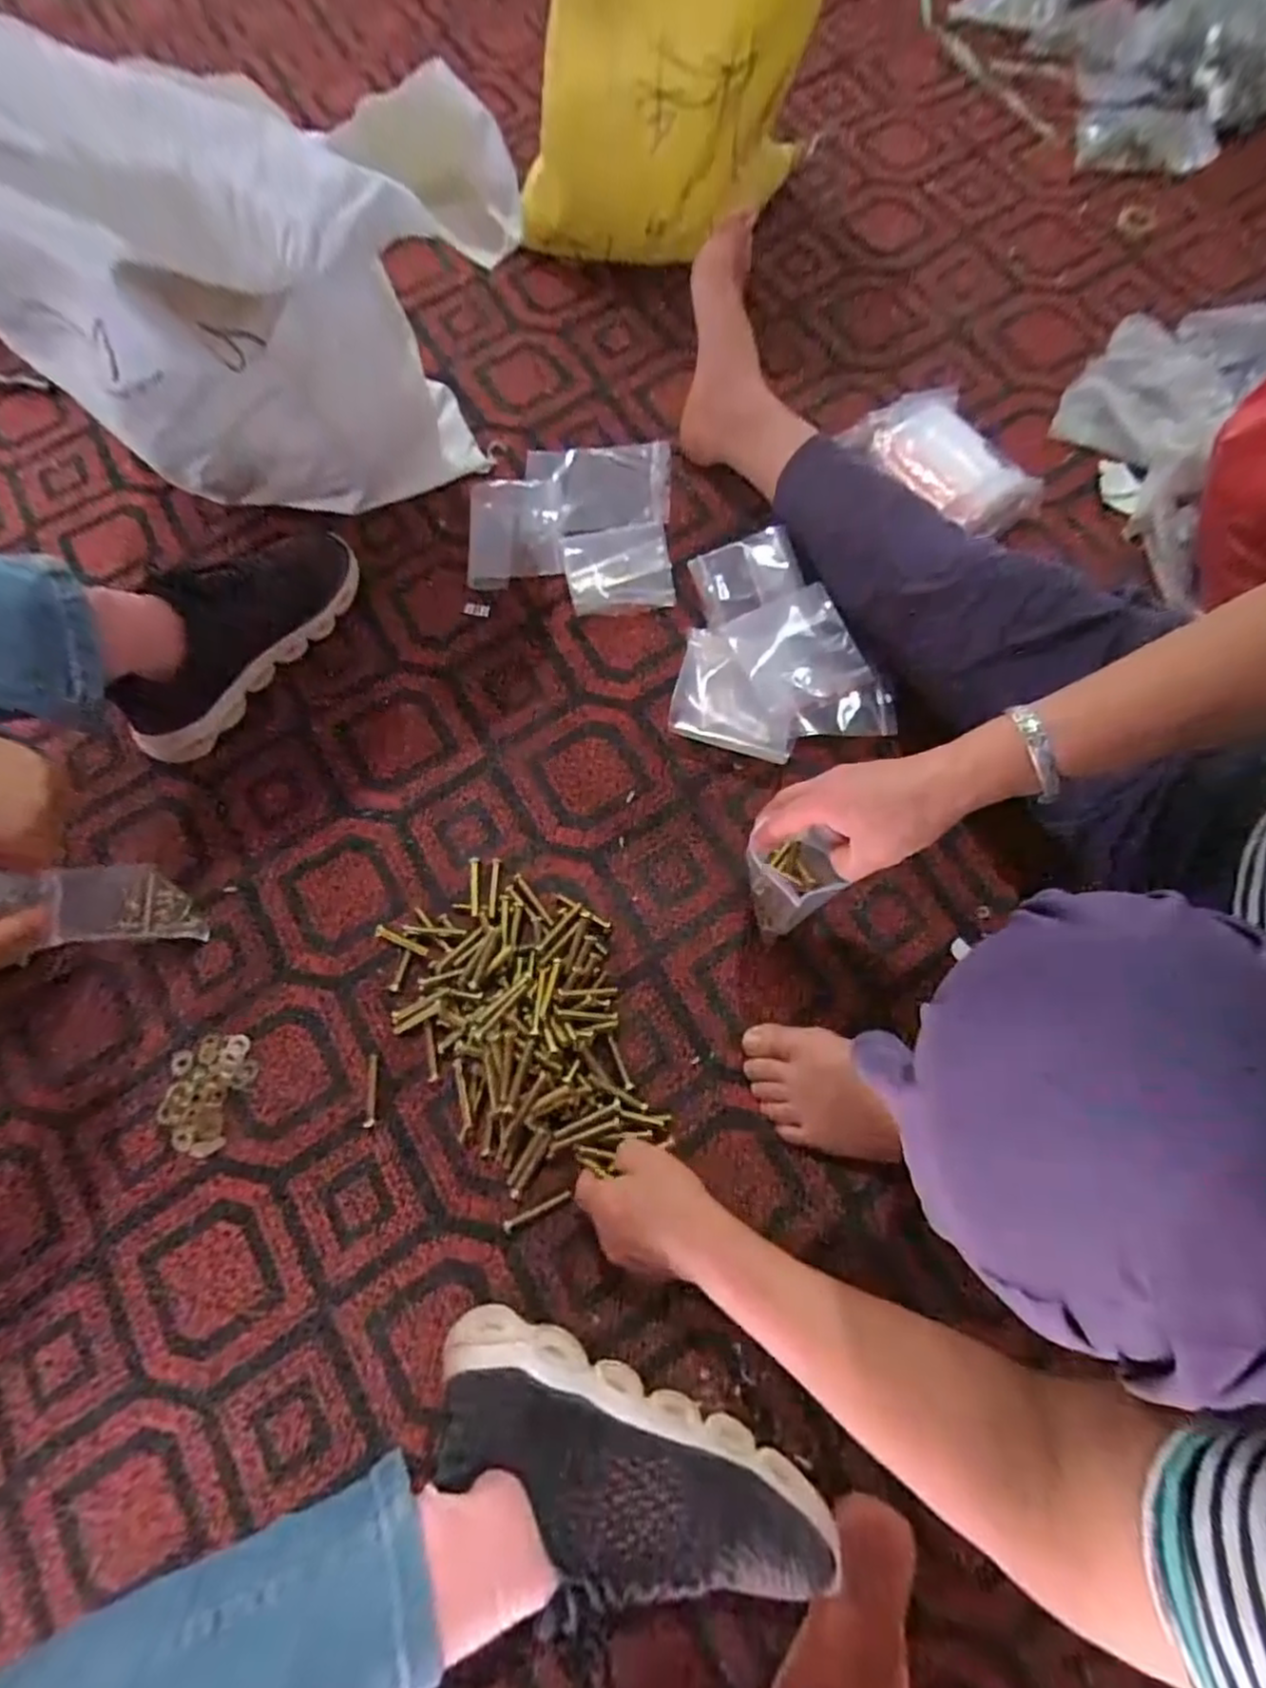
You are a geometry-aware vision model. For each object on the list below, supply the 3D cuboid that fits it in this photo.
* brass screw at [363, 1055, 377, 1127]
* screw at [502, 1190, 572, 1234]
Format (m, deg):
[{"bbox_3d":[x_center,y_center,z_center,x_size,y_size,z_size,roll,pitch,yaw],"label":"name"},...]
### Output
[{"bbox_3d":[-0.205,0.192,0.531,0.009,0.004,0.053,-1,73,2],"label":"brass screw"},{"bbox_3d":[-0.072,0.271,0.503,0.053,0.006,0.009,-29,75,-6],"label":"screw"}]

